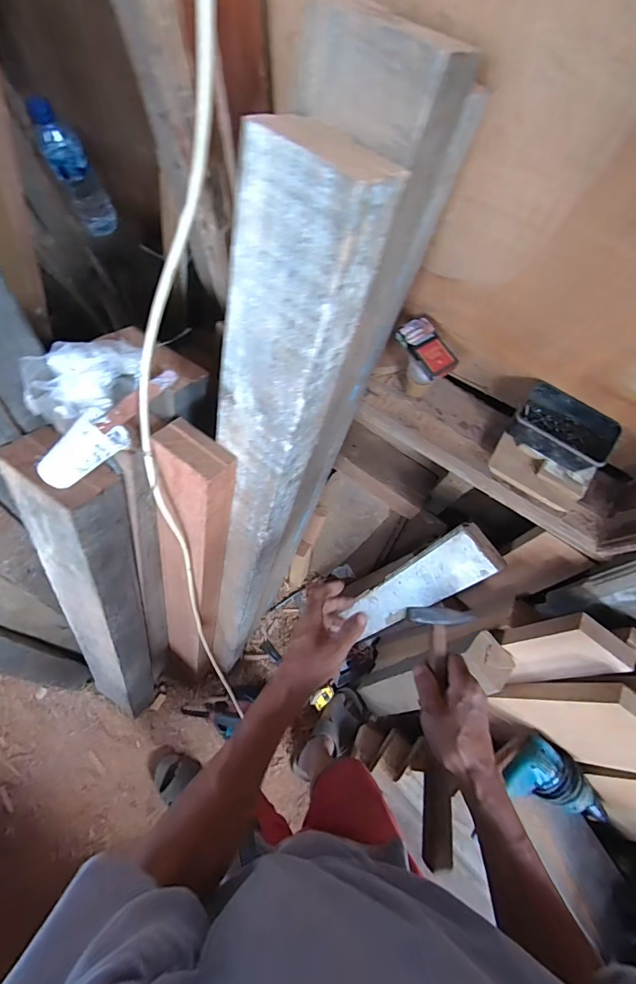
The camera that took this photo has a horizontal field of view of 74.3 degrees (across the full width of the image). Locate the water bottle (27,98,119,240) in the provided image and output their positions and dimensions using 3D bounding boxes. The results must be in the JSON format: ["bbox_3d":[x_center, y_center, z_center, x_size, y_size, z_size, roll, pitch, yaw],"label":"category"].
[{"bbox_3d":[-0.449,-0.588,0.786,0.070,0.229,0.055,-28,77,-9],"label":"water bottle"}]

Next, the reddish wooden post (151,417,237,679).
[{"bbox_3d":[-0.256,0.198,0.861,0.113,0.828,0.068,25,49,5],"label":"reddish wooden post"}]

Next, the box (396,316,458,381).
[{"bbox_3d":[0.168,-0.223,0.651,0.054,0.028,0.096,-34,78,-11],"label":"box"}]

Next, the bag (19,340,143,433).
[{"bbox_3d":[-0.293,-0.140,0.530,0.148,0.065,0.079,-36,78,-11],"label":"bag"}]

